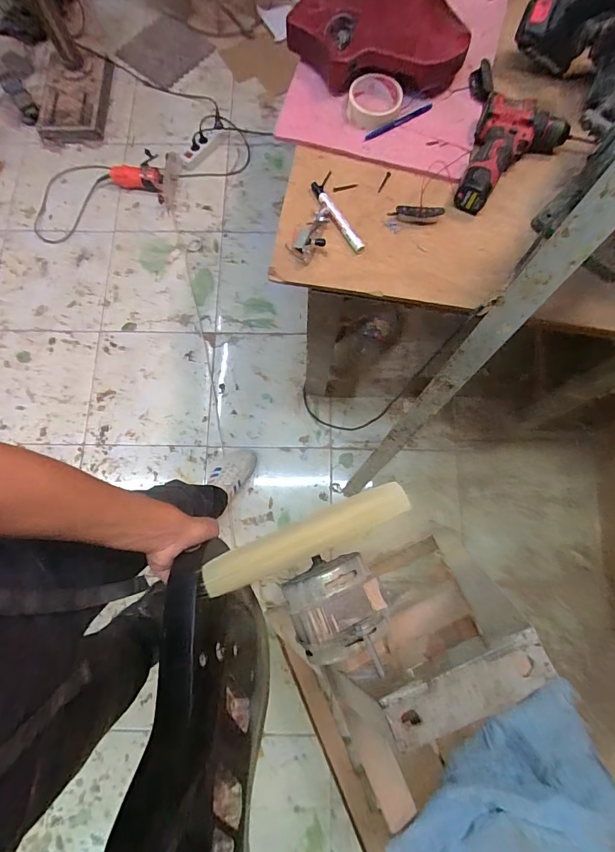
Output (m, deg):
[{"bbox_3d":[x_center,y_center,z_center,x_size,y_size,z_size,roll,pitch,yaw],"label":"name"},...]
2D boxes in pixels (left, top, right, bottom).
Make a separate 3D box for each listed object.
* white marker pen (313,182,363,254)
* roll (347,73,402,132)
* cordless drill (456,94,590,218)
[{"bbox_3d":[0.047,-0.336,0.636,0.016,0.015,0.143,-29,78,-6],"label":"white marker pen"},{"bbox_3d":[0.112,-0.542,0.668,0.088,0.031,0.085,0,77,0],"label":"roll"},{"bbox_3d":[0.333,-0.424,0.636,0.153,0.053,0.192,23,78,6],"label":"cordless drill"}]

